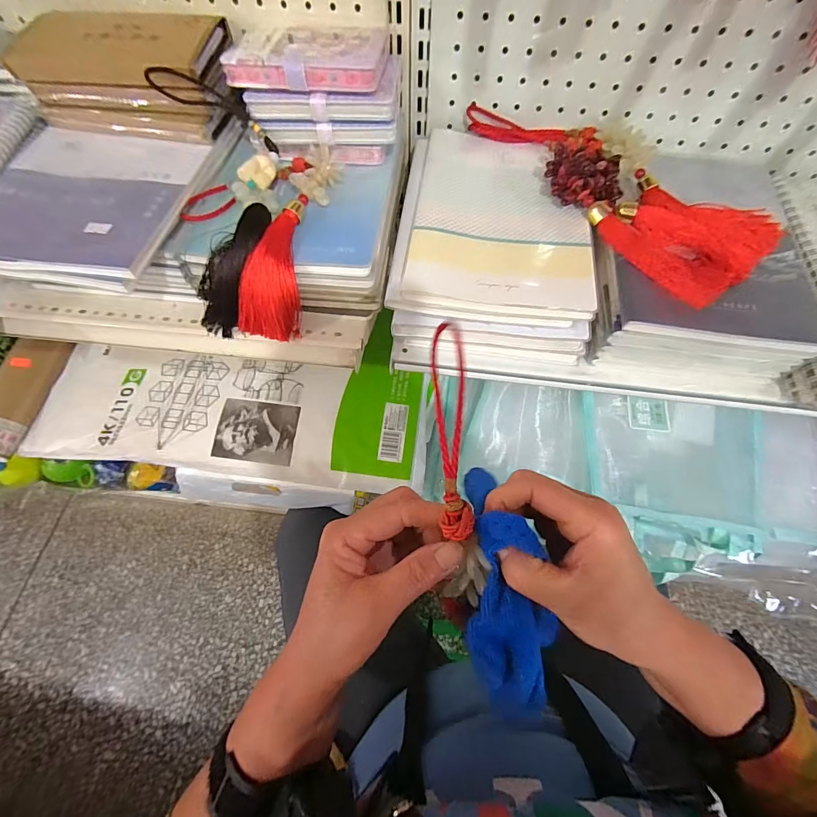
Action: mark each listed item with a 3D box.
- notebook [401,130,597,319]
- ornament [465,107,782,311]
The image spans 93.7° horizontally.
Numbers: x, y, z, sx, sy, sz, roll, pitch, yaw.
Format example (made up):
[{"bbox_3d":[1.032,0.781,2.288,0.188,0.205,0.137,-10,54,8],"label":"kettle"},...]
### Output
[{"bbox_3d":[0.098,-0.205,0.405,0.175,0.020,0.242,8,64,3],"label":"notebook"},{"bbox_3d":[0.226,-0.255,0.410,0.172,0.034,0.332,-32,68,-16],"label":"ornament"}]

